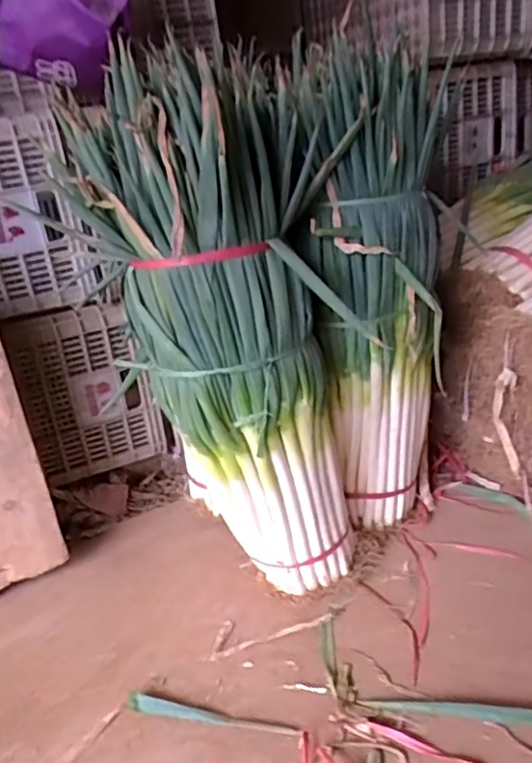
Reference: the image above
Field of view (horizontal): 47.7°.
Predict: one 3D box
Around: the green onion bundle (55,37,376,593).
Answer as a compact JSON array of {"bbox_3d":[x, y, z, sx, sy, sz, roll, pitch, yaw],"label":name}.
[{"bbox_3d":[-0.058,-0.058,1.019,0.363,0.817,0.275,-18,24,-23],"label":"green onion bundle"}]

